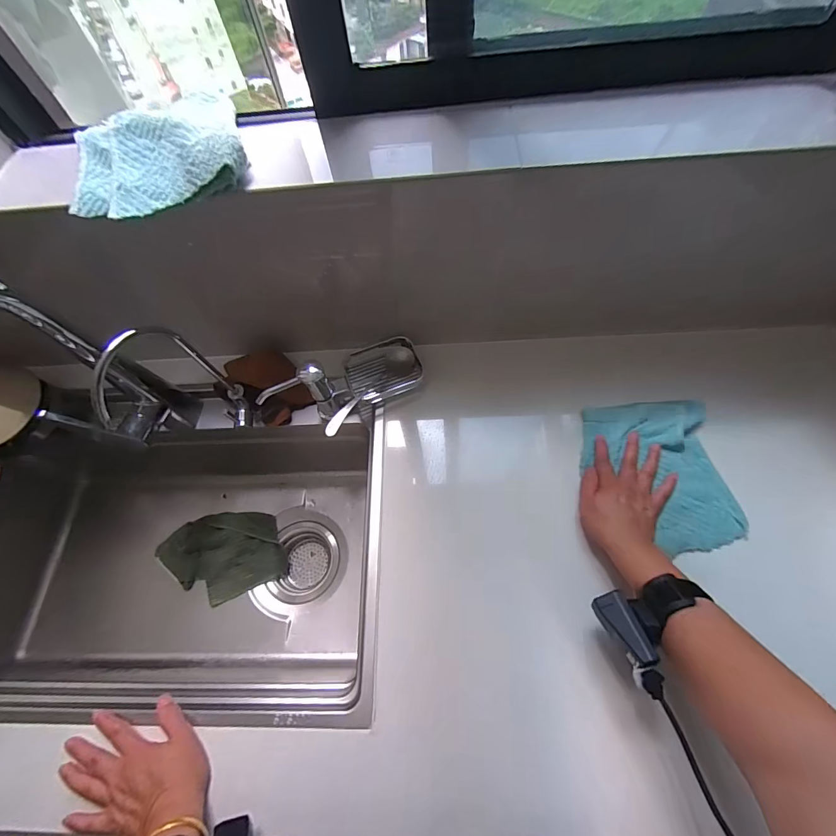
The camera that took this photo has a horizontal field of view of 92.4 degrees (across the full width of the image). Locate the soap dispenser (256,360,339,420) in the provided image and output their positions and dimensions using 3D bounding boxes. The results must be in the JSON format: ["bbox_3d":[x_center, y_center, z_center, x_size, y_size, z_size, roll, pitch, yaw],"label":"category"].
[{"bbox_3d":[-0.177,-0.029,0.608,0.097,0.121,0.035,-23,66,-7],"label":"soap dispenser"}]

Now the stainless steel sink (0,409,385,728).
[{"bbox_3d":[-0.377,0.220,0.666,0.661,0.277,0.408,-2,63,4],"label":"stainless steel sink"}]

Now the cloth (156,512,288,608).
[{"bbox_3d":[-0.361,0.252,0.731,0.203,0.032,0.150,-16,65,-4],"label":"cloth"}]

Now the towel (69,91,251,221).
[{"bbox_3d":[-0.287,-0.289,0.434,0.190,0.045,0.149,-16,65,-4],"label":"towel"}]

